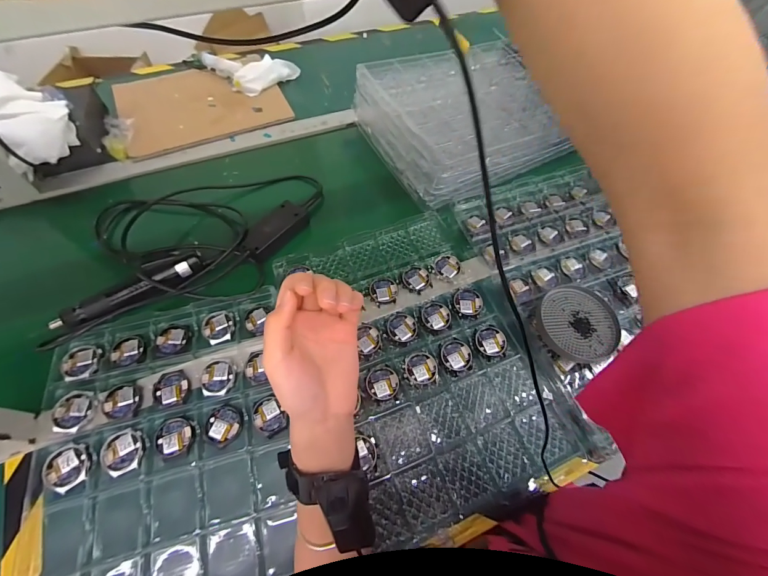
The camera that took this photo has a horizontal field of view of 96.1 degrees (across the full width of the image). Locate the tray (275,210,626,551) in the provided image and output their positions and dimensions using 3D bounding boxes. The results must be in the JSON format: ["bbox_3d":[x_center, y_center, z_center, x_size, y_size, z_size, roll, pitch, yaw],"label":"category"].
[{"bbox_3d":[0.061,0.082,0.513,0.294,0.017,0.430,-18,64,-12],"label":"tray"}]

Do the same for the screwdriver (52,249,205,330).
[{"bbox_3d":[-0.379,0.002,0.518,0.207,0.031,0.041,-31,67,-18],"label":"screwdriver"}]

